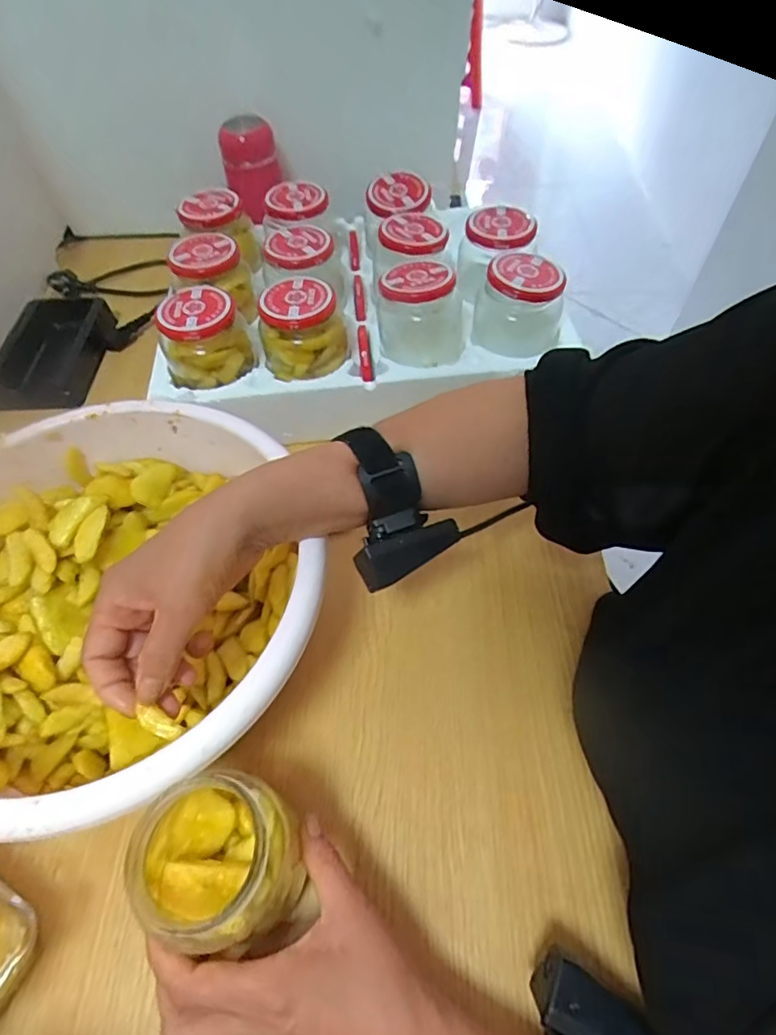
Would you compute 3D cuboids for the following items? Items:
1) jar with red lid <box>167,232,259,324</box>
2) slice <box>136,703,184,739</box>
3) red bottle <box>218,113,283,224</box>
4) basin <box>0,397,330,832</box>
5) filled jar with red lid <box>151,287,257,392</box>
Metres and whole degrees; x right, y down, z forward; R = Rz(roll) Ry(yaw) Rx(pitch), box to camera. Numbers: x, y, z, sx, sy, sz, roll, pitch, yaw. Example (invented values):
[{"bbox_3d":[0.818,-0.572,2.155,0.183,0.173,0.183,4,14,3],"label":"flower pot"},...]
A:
[{"bbox_3d":[-0.178,-0.247,0.574,0.071,0.069,0.065,-1,55,1],"label":"jar with red lid"},{"bbox_3d":[-0.127,0.113,0.302,0.028,0.004,0.010,30,59,0],"label":"slice"},{"bbox_3d":[-0.175,-0.449,0.697,0.074,0.099,0.069,23,59,17],"label":"red bottle"},{"bbox_3d":[-0.203,0.069,0.401,0.263,0.121,0.284,-1,55,1],"label":"basin"},{"bbox_3d":[-0.170,-0.169,0.520,0.072,0.065,0.072,-1,55,1],"label":"filled jar with red lid"}]

